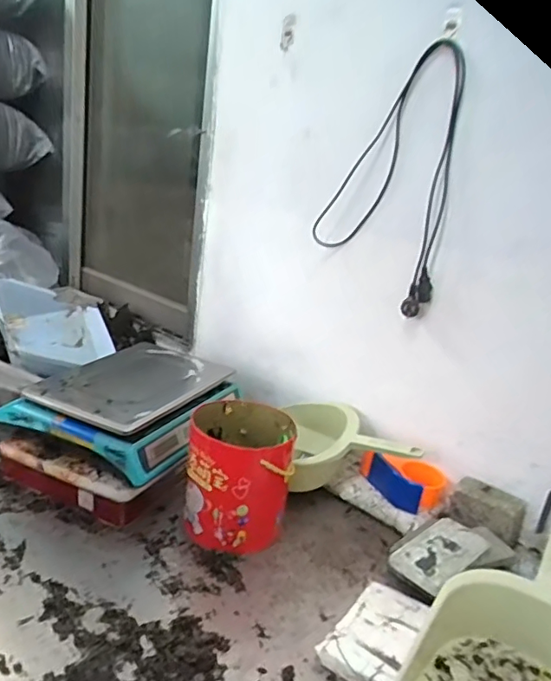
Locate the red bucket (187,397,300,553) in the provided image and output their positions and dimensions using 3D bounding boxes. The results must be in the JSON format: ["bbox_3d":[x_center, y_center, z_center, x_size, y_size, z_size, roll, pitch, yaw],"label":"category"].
[{"bbox_3d":[-0.060,0.216,0.903,0.157,0.180,0.177,5,18,-7],"label":"red bucket"}]

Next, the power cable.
[{"bbox_3d":[0.245,-0.273,0.952,0.035,0.381,0.254,-11,48,-49],"label":"power cable"}]

